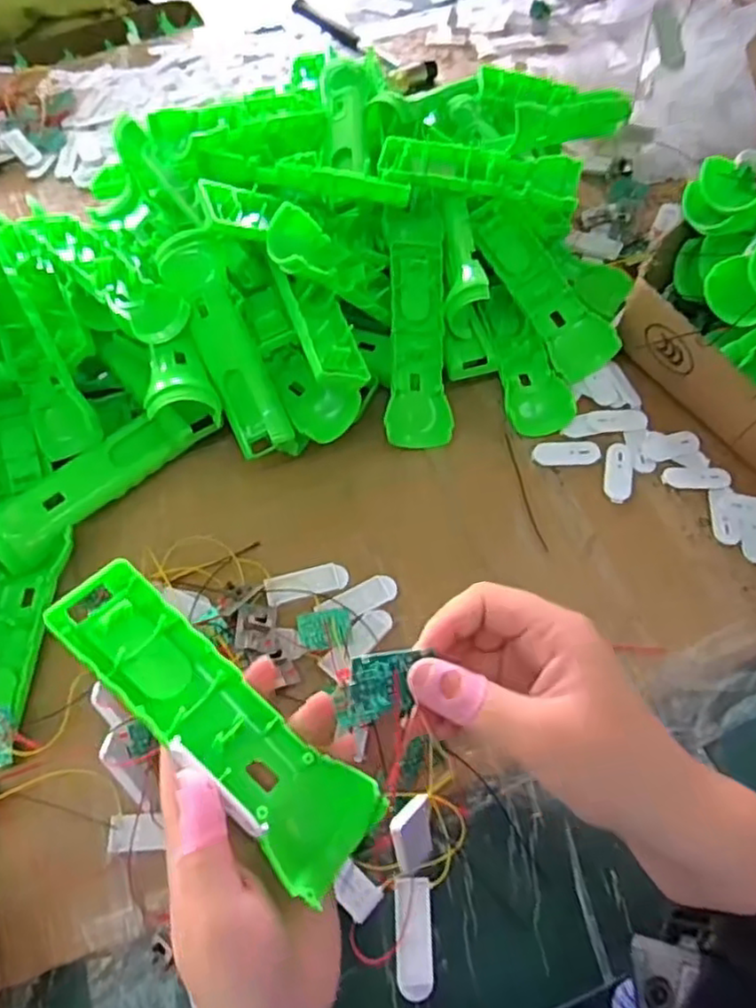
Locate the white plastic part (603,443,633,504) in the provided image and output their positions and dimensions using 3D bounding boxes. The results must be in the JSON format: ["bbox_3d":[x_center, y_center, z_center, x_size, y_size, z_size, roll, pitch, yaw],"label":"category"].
[{"bbox_3d":[0.182,-0.024,0.505,0.020,0.008,0.051,10,62,8],"label":"white plastic part"}]

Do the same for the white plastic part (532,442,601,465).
[{"bbox_3d":[0.144,-0.040,0.513,0.048,0.007,0.021,0,61,3],"label":"white plastic part"}]

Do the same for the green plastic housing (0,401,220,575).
[{"bbox_3d":[-0.202,-0.022,0.489,0.175,0.030,0.046,-40,66,-18],"label":"green plastic housing"}]

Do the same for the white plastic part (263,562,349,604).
[{"bbox_3d":[-0.051,0.056,0.474,0.058,0.007,0.024,-12,61,-4],"label":"white plastic part"}]

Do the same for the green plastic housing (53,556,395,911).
[{"bbox_3d":[-0.068,0.091,0.287,0.164,0.031,0.043,43,70,2],"label":"green plastic housing"}]

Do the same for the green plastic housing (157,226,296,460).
[{"bbox_3d":[-0.109,-0.117,0.484,0.042,0.021,0.165,-23,93,-11],"label":"green plastic housing"}]

